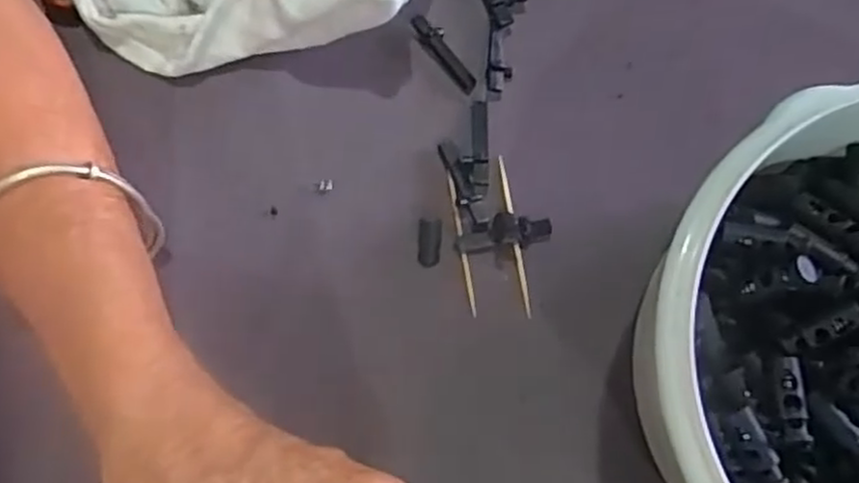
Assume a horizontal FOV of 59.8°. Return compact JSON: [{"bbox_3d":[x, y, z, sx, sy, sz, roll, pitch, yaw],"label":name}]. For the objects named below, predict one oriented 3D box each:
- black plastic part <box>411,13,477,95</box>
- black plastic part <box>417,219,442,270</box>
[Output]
[{"bbox_3d":[0.006,-0.074,0.294,0.010,0.004,0.037,-39,80,-9],"label":"black plastic part"},{"bbox_3d":[0.000,0.001,0.274,0.008,0.004,0.017,4,76,0],"label":"black plastic part"}]

